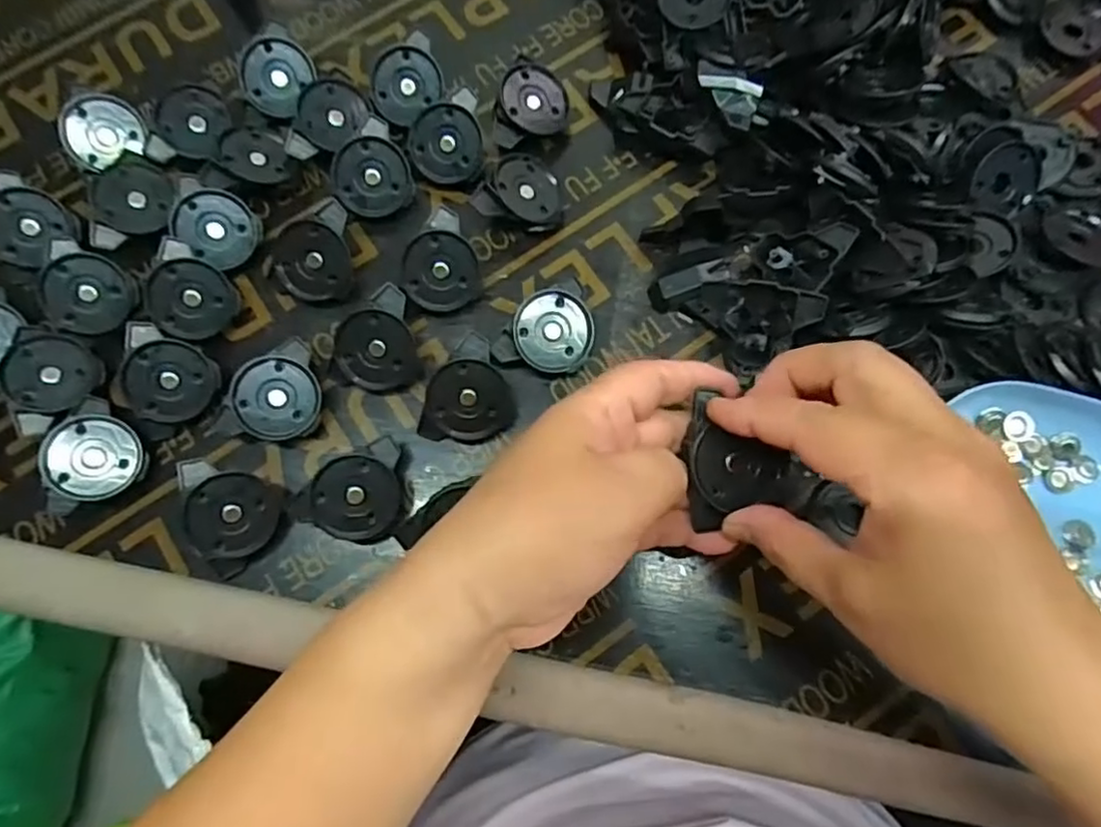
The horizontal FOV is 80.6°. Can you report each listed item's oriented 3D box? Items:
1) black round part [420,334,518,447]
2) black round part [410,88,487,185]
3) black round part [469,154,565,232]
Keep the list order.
[{"bbox_3d":[-0.042,-0.006,0.340,0.046,0.012,0.055,40,87,-16],"label":"black round part"},{"bbox_3d":[-0.060,-0.157,0.373,0.041,0.008,0.048,-7,102,4],"label":"black round part"},{"bbox_3d":[-0.017,-0.125,0.367,0.049,0.018,0.041,12,79,-24],"label":"black round part"}]

